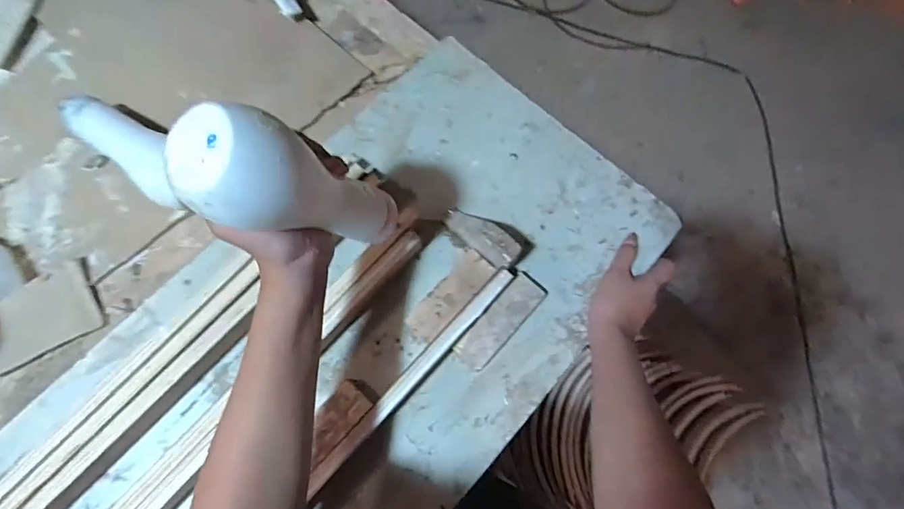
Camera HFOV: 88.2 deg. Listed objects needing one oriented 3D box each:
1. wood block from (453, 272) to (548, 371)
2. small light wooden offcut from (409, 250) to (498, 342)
[{"bbox_3d":[0.048,0.065,0.459,0.034,0.019,0.106,40,77,10],"label":"wood block"},{"bbox_3d":[-0.001,0.042,0.460,0.036,0.018,0.101,36,77,9],"label":"small light wooden offcut"}]

